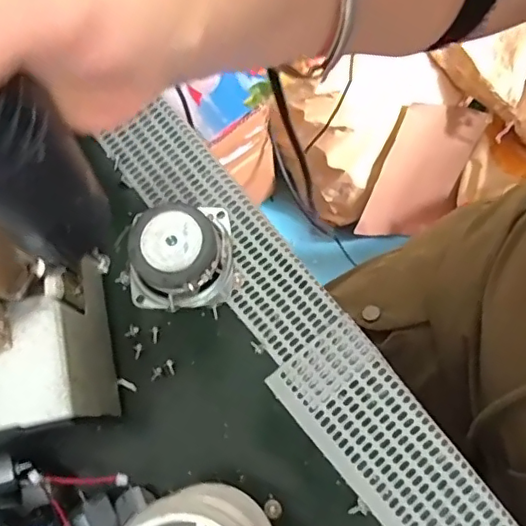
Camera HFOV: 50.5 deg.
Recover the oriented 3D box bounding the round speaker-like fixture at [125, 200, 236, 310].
[{"bbox_3d":[-0.043,-0.006,0.292,0.053,0.029,0.054,-1,75,2],"label":"round speaker-like fixture"}]

